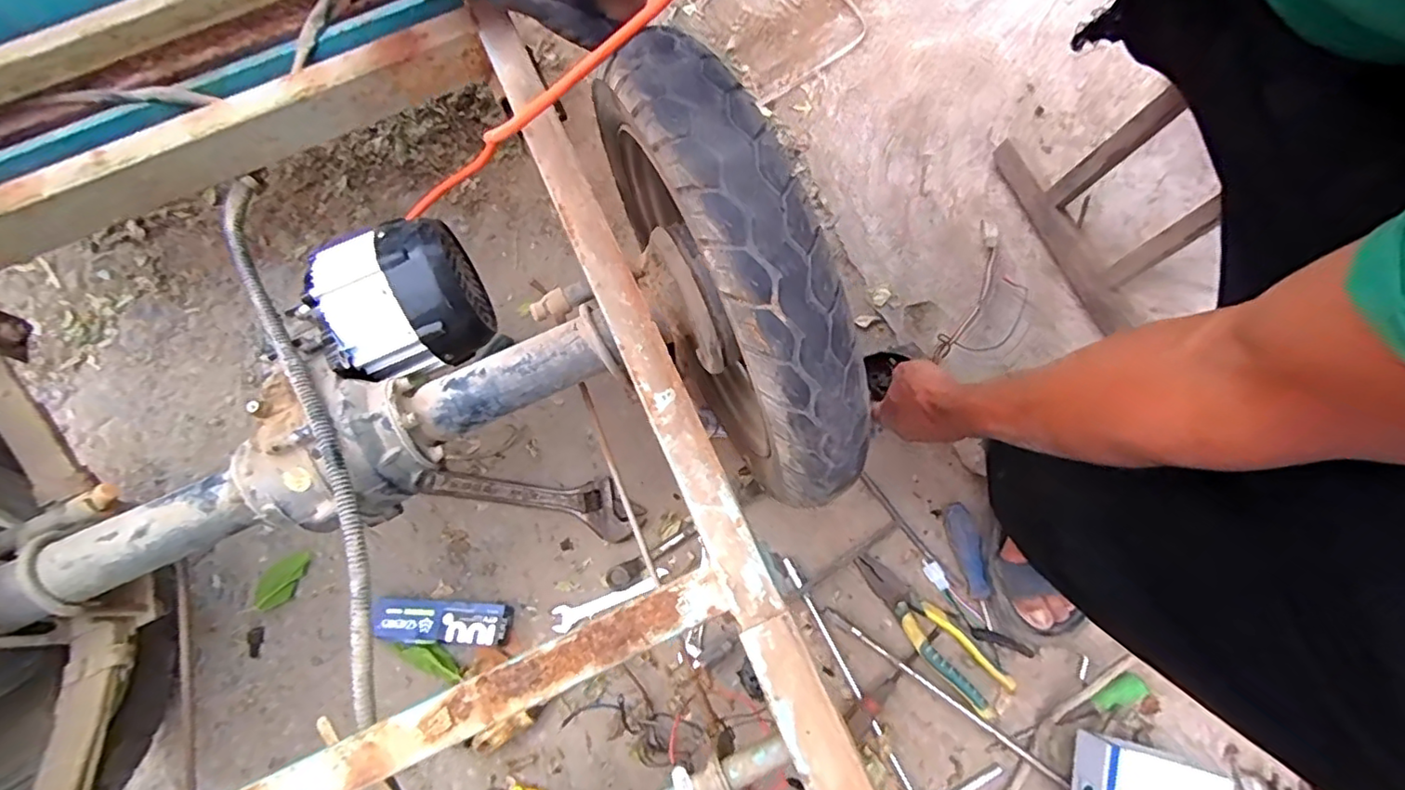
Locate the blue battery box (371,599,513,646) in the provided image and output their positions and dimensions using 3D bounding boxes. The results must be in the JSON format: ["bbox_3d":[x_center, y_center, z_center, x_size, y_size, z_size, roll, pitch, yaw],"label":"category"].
[{"bbox_3d":[-0.294,0.254,0.682,0.159,0.036,0.042,3,73,3],"label":"blue battery box"}]

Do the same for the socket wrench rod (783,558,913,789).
[{"bbox_3d":[0.156,0.301,0.658,0.008,0.015,0.265,-27,74,-6],"label":"socket wrench rod"}]

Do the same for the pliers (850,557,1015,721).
[{"bbox_3d":[0.245,0.254,0.665,0.050,0.020,0.194,-42,76,-10],"label":"pliers"}]

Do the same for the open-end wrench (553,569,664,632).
[{"bbox_3d":[-0.105,0.232,0.693,0.135,0.008,0.027,-21,74,-4],"label":"open-end wrench"}]

